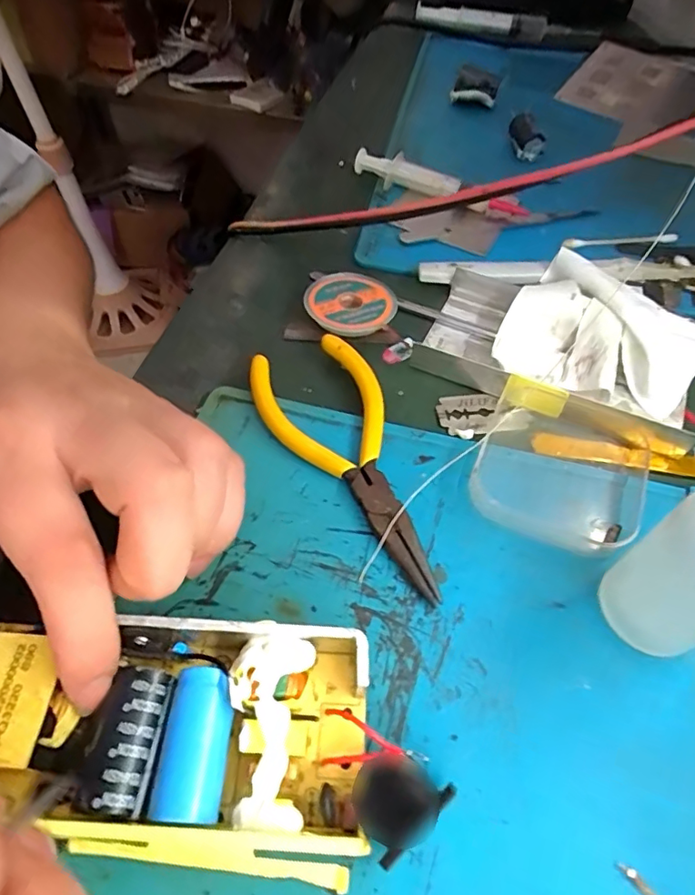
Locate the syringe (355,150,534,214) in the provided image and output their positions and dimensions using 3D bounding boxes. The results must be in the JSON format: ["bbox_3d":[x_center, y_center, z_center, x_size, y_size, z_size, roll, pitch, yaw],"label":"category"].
[{"bbox_3d":[0.037,-0.169,0.337,0.072,0.020,0.013,29,58,18],"label":"syringe"}]

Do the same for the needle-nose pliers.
[{"bbox_3d":[0.003,0.004,0.220,0.051,0.014,0.125,-22,58,-16],"label":"needle-nose pliers"}]

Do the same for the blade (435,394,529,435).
[{"bbox_3d":[0.061,-0.016,0.243,0.038,0.007,0.021,0,54,-2],"label":"blade"}]

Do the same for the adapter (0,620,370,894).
[{"bbox_3d":[-0.062,0.079,0.151,0.131,0.023,0.059,7,54,-3],"label":"adapter"}]

